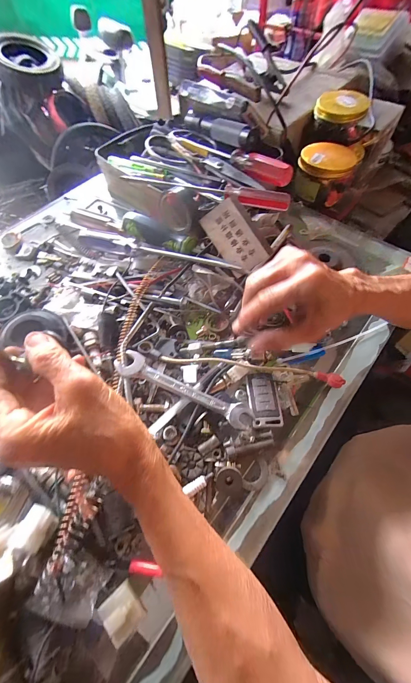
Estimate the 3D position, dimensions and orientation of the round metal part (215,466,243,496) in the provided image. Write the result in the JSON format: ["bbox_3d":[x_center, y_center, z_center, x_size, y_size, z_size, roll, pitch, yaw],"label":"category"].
[{"bbox_3d":[0.022,0.127,0.252,0.024,0.004,0.024,1,79,-5],"label":"round metal part"}]

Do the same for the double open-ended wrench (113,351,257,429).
[{"bbox_3d":[-0.021,0.048,0.280,0.145,0.005,0.026,23,55,7],"label":"double open-ended wrench"}]

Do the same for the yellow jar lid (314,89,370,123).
[{"bbox_3d":[0.232,-0.398,0.467,0.080,0.021,0.075,0,61,0],"label":"yellow jar lid"}]

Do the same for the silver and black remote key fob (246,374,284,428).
[{"bbox_3d":[0.060,0.059,0.286,0.031,0.006,0.056,-3,61,-2],"label":"silver and black remote key fob"}]

